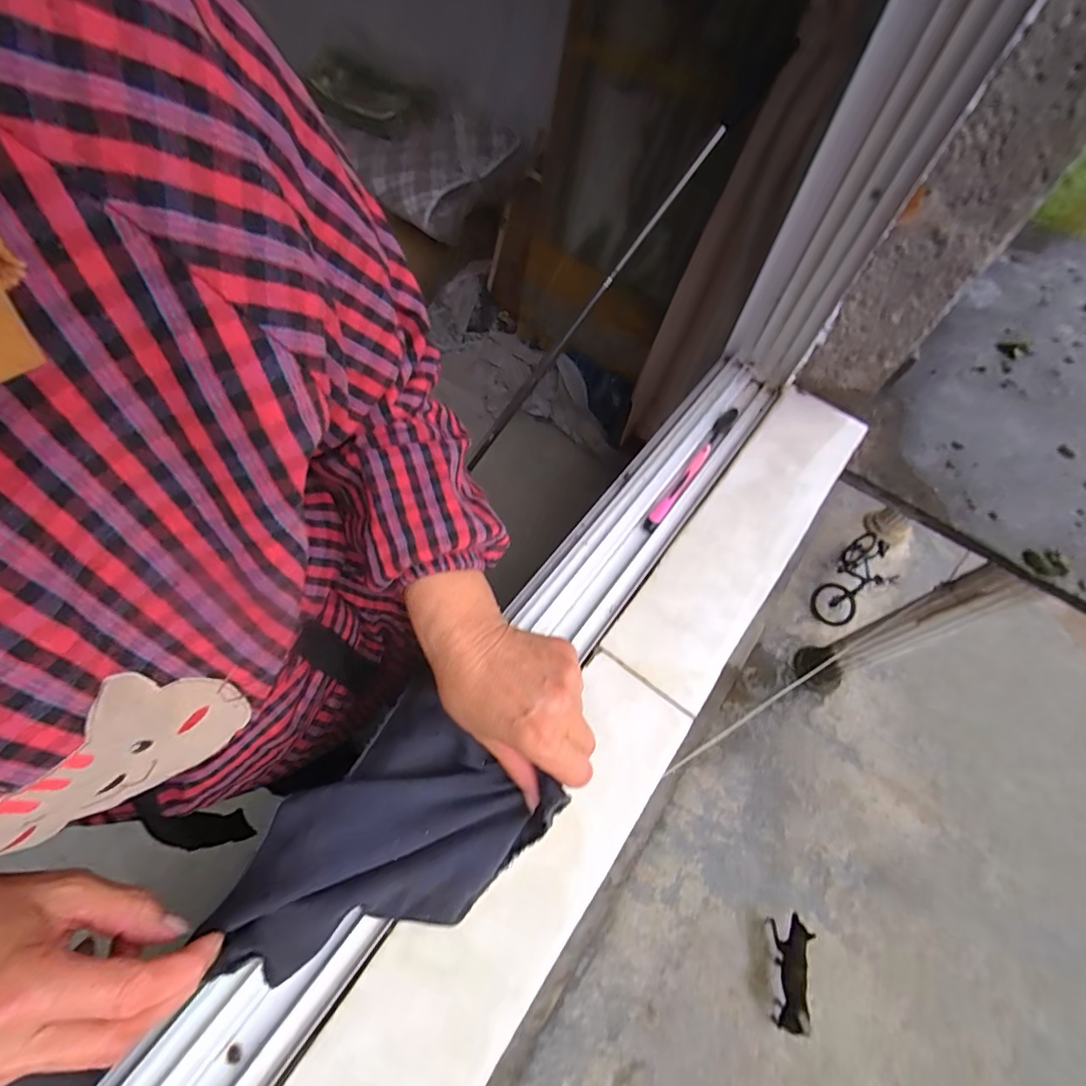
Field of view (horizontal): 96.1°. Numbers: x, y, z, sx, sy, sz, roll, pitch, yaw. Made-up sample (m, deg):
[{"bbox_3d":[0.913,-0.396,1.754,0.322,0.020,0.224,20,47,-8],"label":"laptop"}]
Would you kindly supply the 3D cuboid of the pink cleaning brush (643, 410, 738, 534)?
[{"bbox_3d":[0.152,-0.077,0.497,0.015,0.015,0.178,34,65,14],"label":"pink cleaning brush"}]

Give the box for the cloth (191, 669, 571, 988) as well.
[{"bbox_3d":[-0.100,0.191,0.311,0.183,0.036,0.128,-40,71,-22],"label":"cloth"}]

